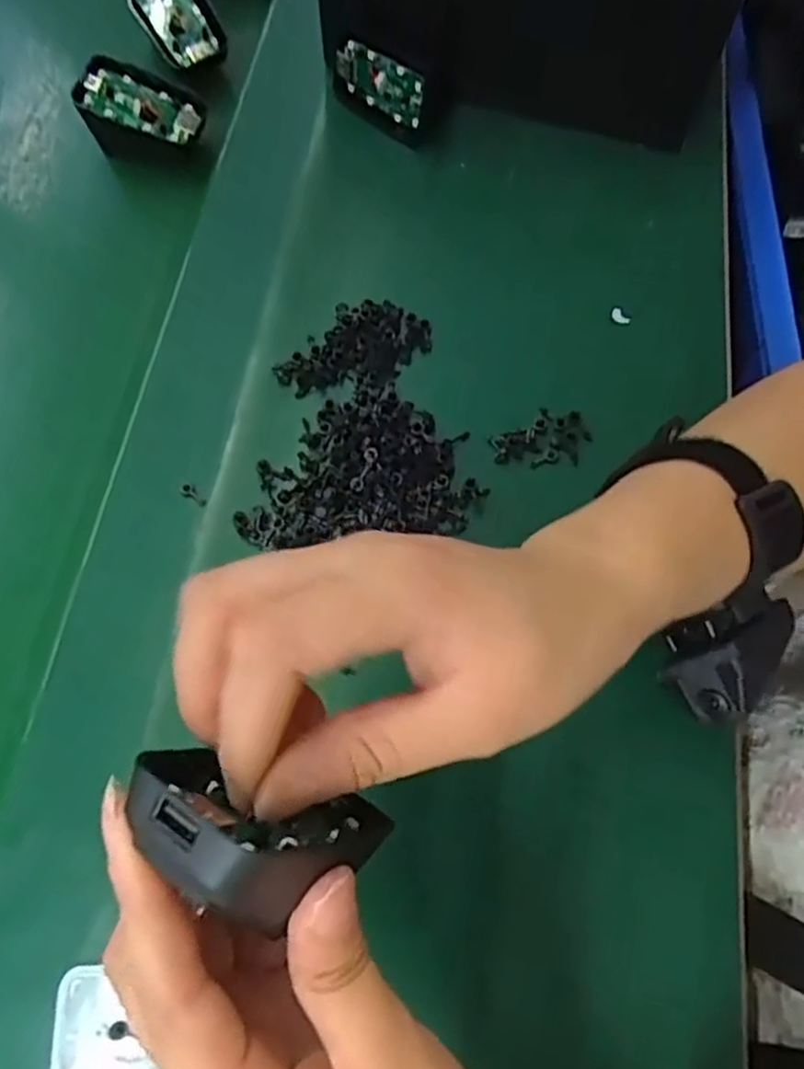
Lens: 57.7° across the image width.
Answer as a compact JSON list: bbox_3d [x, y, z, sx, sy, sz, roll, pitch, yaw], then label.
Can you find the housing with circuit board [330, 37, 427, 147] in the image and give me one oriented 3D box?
[{"bbox_3d":[-0.016,-0.270,0.438,0.070,0.045,0.014,36,74,16],"label":"housing with circuit board"}]

